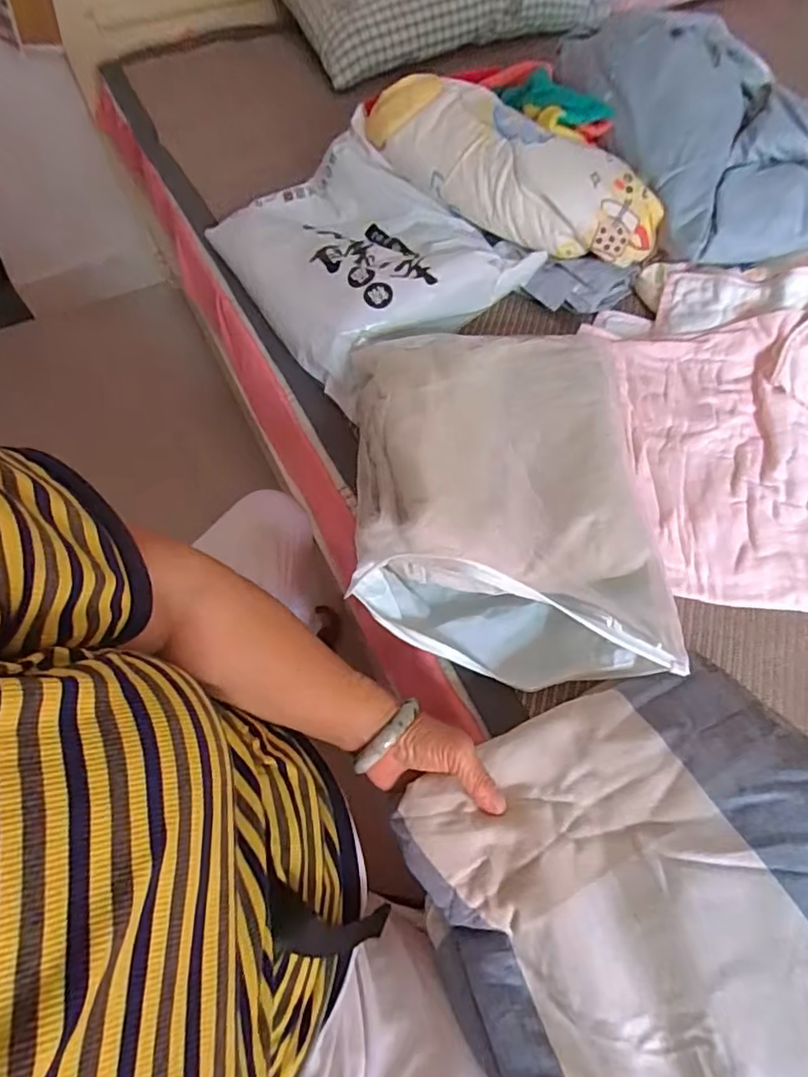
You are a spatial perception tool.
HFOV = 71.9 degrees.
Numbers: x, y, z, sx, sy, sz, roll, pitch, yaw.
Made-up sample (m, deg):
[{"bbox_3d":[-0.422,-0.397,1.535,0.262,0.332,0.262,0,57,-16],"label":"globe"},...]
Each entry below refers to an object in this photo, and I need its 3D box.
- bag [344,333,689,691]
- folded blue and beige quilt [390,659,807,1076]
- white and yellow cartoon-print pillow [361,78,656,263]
[{"bbox_3d":[0.092,-0.072,0.536,0.270,0.161,0.386,0,61,1],"label":"bag"},{"bbox_3d":[0.183,0.264,0.376,0.324,0.073,0.317,-29,52,1],"label":"folded blue and beige quilt"},{"bbox_3d":[0.133,-0.459,0.700,0.374,0.132,0.098,23,64,13],"label":"white and yellow cartoon-print pillow"}]

